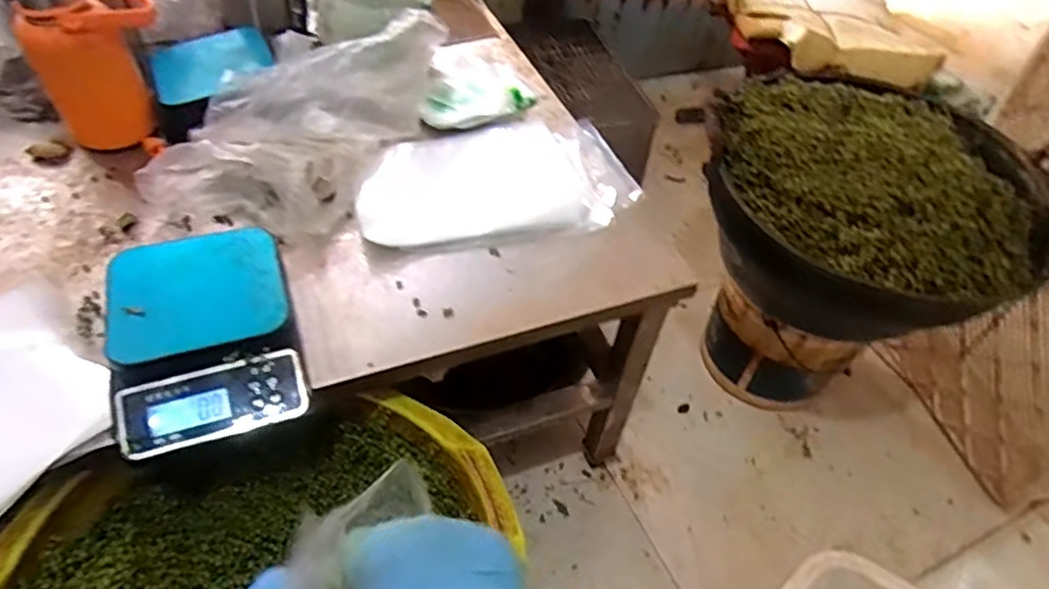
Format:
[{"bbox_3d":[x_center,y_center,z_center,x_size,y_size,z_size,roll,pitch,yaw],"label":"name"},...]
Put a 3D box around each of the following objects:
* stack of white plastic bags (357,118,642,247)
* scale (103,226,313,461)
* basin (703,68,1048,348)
[{"bbox_3d":[-0.039,-0.145,0.815,0.328,0.025,0.214,-8,50,-12],"label":"stack of white plastic bags"},{"bbox_3d":[-0.287,0.027,0.589,0.152,0.048,0.214,-15,51,-18],"label":"scale"},{"bbox_3d":[0.474,-0.121,0.939,0.448,0.244,0.432,33,53,22],"label":"basin"}]

